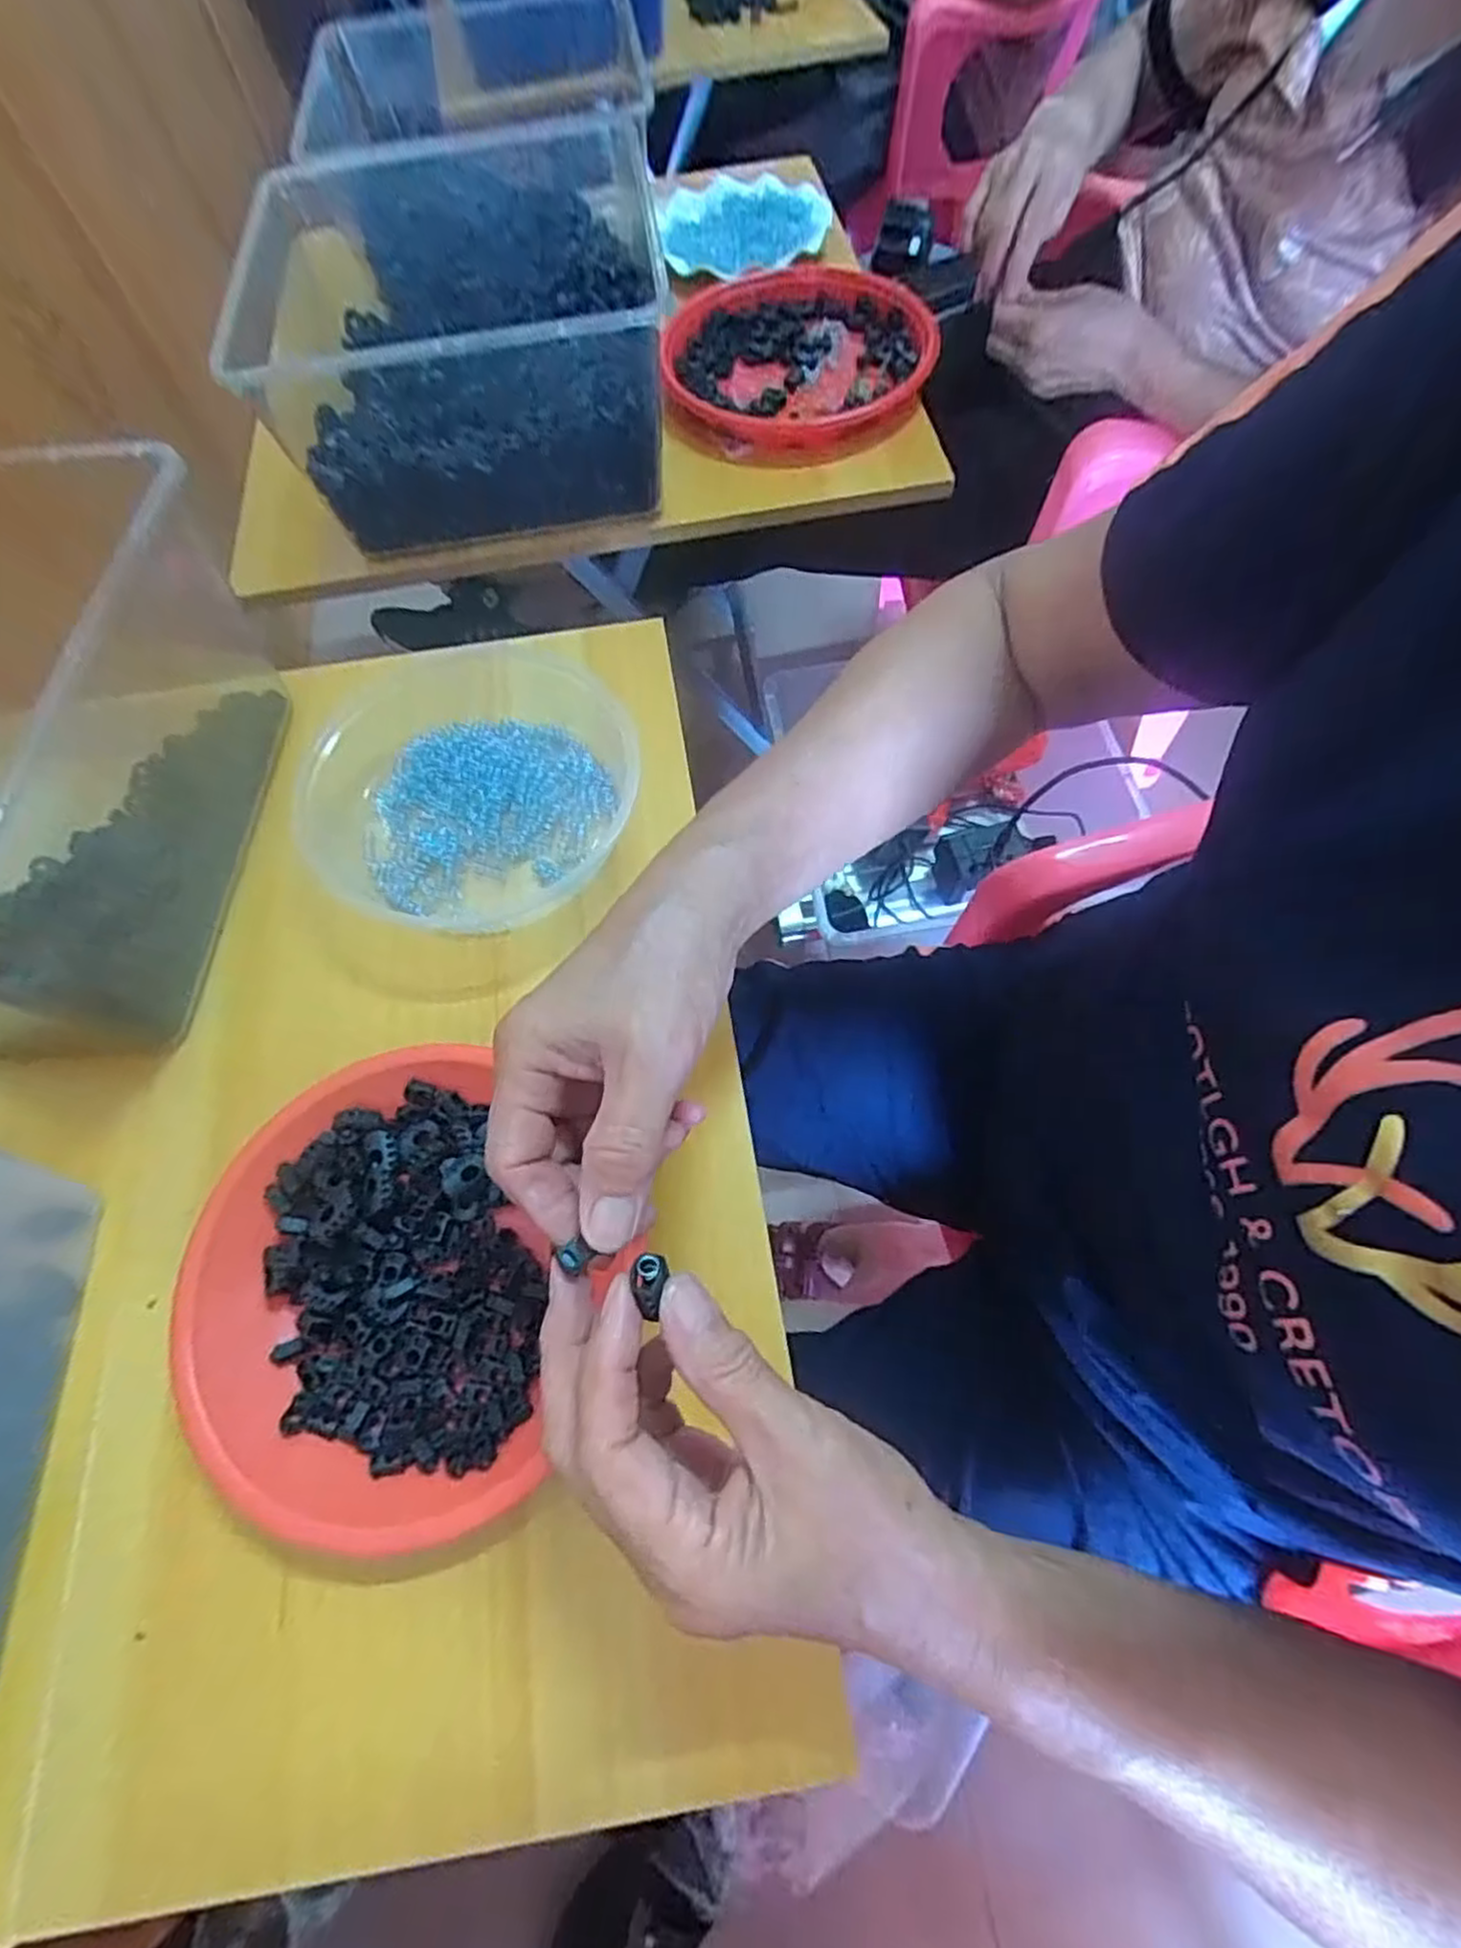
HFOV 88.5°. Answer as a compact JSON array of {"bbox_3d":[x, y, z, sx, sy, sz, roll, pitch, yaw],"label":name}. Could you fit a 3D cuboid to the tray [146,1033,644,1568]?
[{"bbox_3d":[-0.147,0.135,0.327,0.184,0.025,0.174,-1,65,3],"label":"tray"}]

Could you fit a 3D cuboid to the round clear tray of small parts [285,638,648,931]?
[{"bbox_3d":[-0.158,-0.113,0.440,0.192,0.036,0.175,-1,65,3],"label":"round clear tray of small parts"}]

